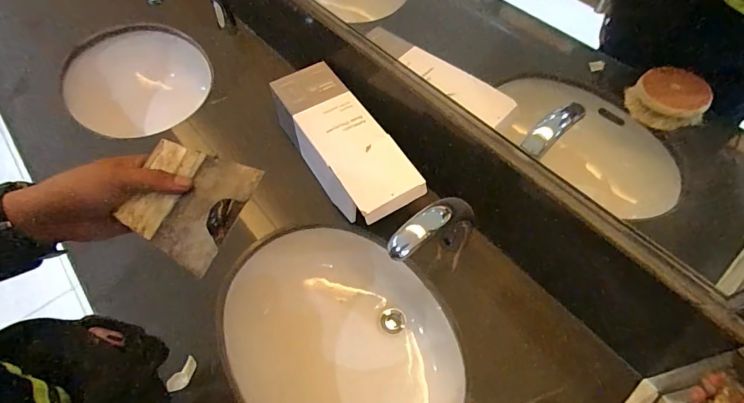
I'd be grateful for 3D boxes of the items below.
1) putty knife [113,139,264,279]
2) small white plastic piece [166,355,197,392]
[{"bbox_3d":[-0.169,0.001,0.379,0.087,0.006,0.104,27,74,-4],"label":"putty knife"},{"bbox_3d":[-0.278,0.256,0.602,0.021,0.019,0.053,34,64,21],"label":"small white plastic piece"}]

